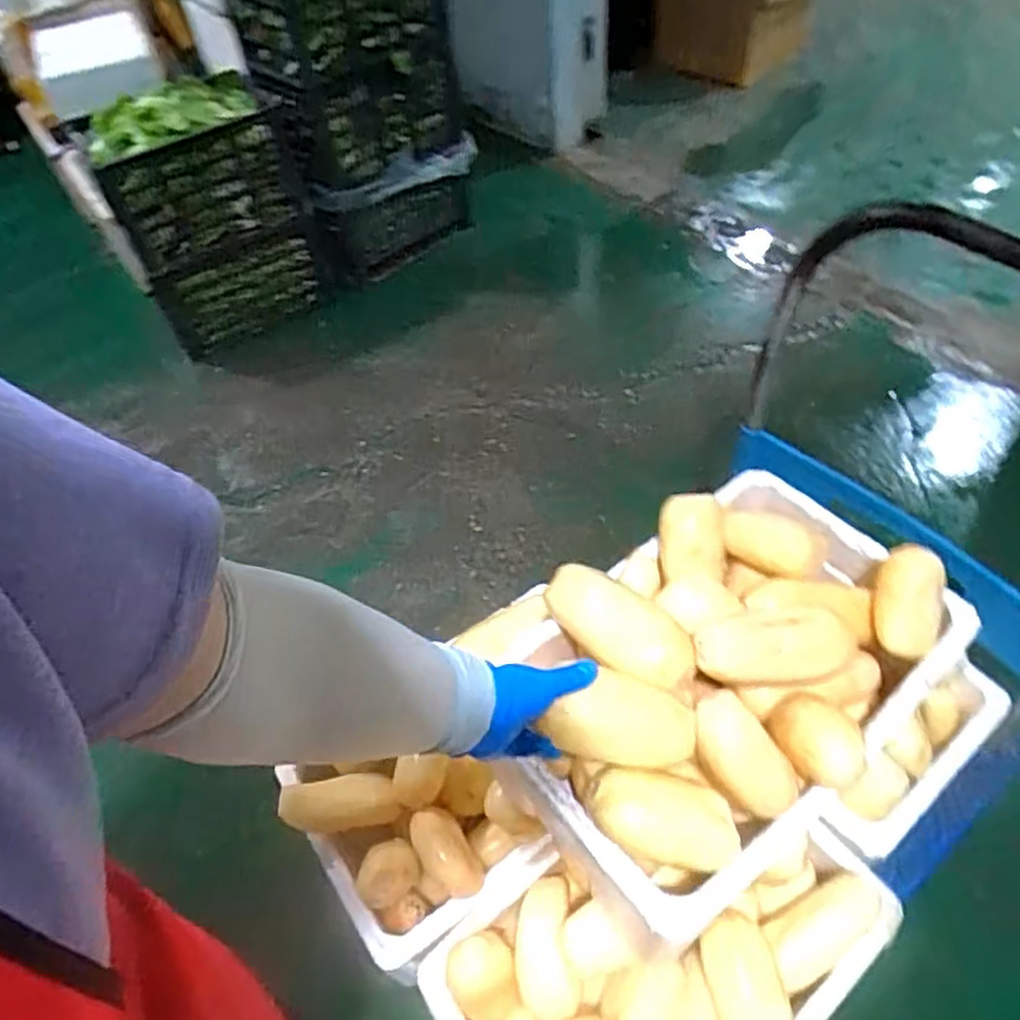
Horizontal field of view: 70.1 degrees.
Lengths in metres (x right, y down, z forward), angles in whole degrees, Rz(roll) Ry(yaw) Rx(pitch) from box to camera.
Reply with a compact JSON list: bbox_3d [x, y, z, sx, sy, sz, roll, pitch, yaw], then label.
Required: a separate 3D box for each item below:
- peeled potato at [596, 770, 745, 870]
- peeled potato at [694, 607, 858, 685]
[{"bbox_3d":[0.134,0.257,0.615,0.127,0.052,0.068,10,52,10],"label":"peeled potato"},{"bbox_3d":[0.243,0.125,0.686,0.143,0.052,0.071,-9,51,-2],"label":"peeled potato"}]

